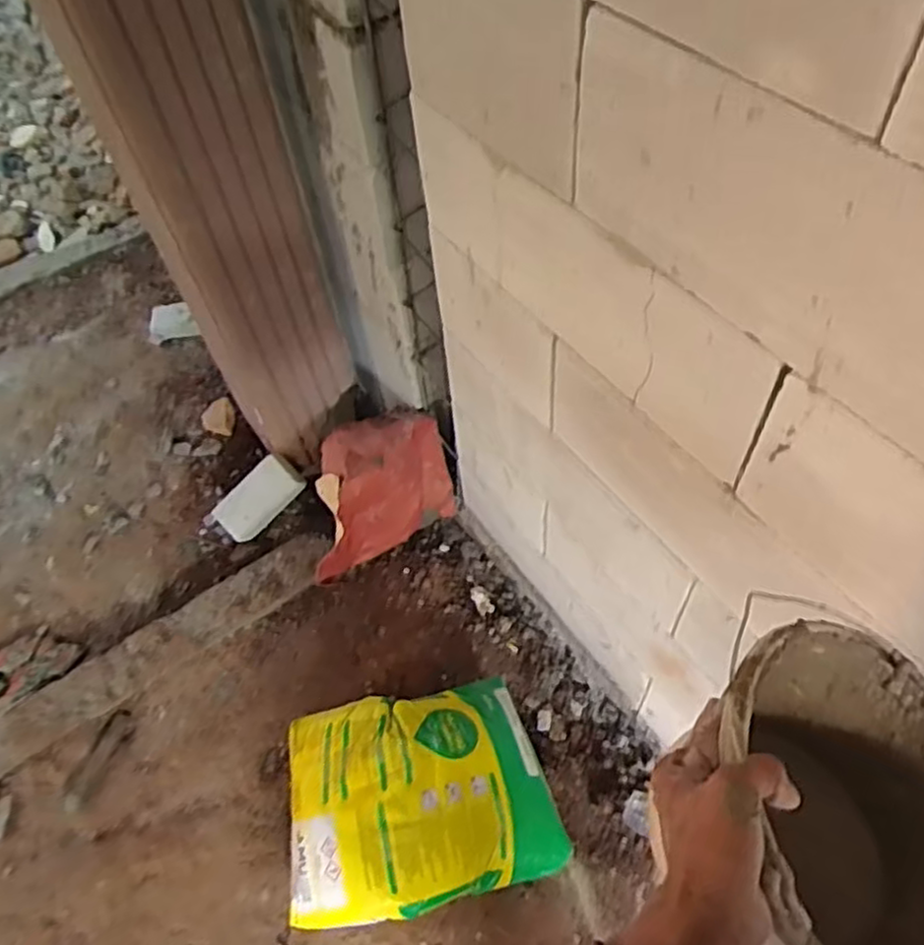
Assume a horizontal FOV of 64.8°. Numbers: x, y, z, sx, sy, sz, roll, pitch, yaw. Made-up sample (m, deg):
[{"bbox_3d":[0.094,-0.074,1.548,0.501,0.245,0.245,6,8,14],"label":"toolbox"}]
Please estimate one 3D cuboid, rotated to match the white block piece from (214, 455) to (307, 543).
[{"bbox_3d":[-0.479,0.063,1.722,0.207,0.118,0.045,-45,18,-8],"label":"white block piece"}]

